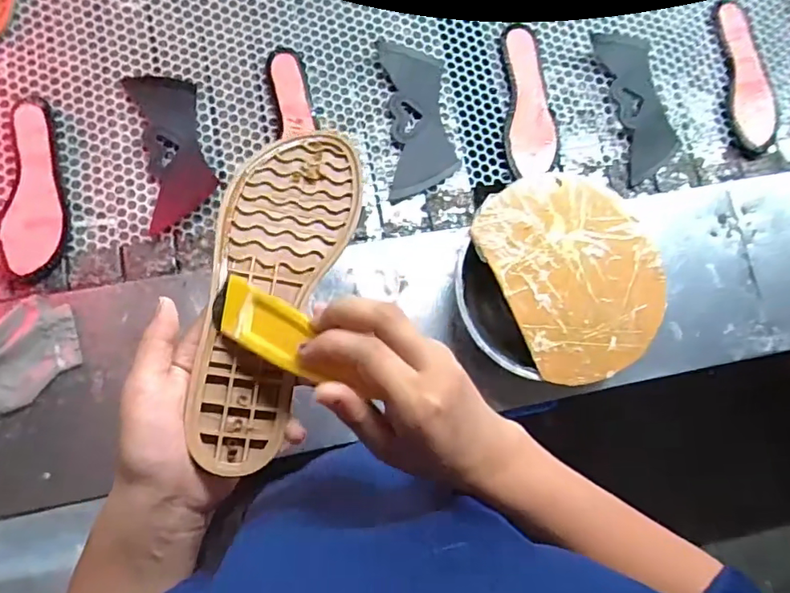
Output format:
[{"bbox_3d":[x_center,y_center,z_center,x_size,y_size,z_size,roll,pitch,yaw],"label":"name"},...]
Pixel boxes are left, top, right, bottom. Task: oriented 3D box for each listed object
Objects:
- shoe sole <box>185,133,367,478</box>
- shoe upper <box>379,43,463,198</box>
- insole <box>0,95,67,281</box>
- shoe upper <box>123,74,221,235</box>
[{"bbox_3d":[-0.079,-0.013,0.349,0.083,0.016,0.238,11,64,-3],"label":"shoe sole"},{"bbox_3d":[0.033,-0.243,0.733,0.090,0.011,0.215,-3,79,-6],"label":"shoe upper"},{"bbox_3d":[-0.447,-0.139,0.669,0.078,0.015,0.229,2,82,-4],"label":"insole"},{"bbox_3d":[-0.290,-0.195,0.702,0.086,0.004,0.210,-12,83,-6],"label":"shoe upper"}]

